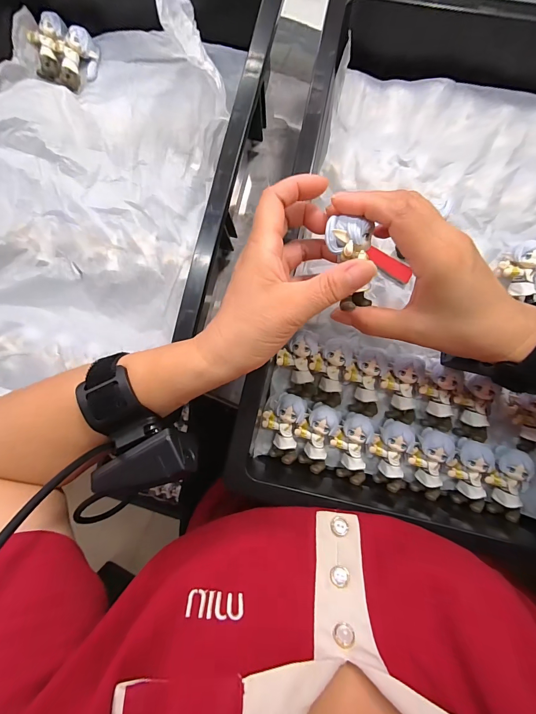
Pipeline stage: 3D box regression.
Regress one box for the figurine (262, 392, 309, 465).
[{"bbox_3d":[0.015,0.064,0.311,0.037,0.025,0.063,8,102,3],"label":"figurine"}]

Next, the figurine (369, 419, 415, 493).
[{"bbox_3d":[0.113,0.090,0.310,0.033,0.026,0.061,7,100,3],"label":"figurine"}]

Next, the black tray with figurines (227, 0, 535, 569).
[{"bbox_3d":[0.172,-0.094,0.299,0.317,0.076,0.500,11,88,4],"label":"black tray with figurines"}]

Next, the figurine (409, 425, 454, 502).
[{"bbox_3d":[0.147,0.098,0.304,0.031,0.026,0.062,7,102,3],"label":"figurine"}]

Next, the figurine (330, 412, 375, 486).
[{"bbox_3d":[0.078,0.084,0.311,0.035,0.026,0.063,5,98,3],"label":"figurine"}]

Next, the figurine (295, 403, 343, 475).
[{"bbox_3d":[0.045,0.075,0.312,0.036,0.024,0.063,13,104,4],"label":"figurine"}]

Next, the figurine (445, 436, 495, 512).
[{"bbox_3d":[0.182,0.107,0.302,0.033,0.024,0.062,0,100,2],"label":"figurine"}]

